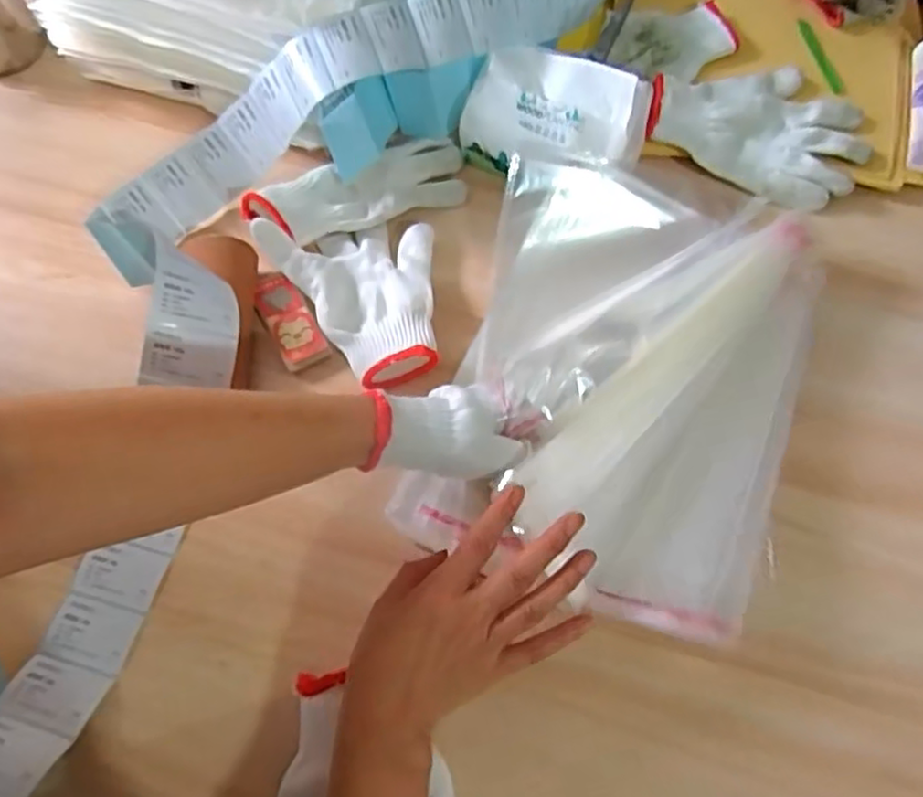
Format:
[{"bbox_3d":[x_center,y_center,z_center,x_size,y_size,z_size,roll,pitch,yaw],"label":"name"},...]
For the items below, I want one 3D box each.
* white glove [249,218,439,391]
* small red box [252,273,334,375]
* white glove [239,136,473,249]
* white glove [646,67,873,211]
[{"bbox_3d":[-0.075,-0.088,0.552,0.132,0.032,0.156,-21,66,-8],"label":"white glove"},{"bbox_3d":[-0.143,-0.066,0.569,0.036,0.011,0.094,-27,67,-10],"label":"small red box"},{"bbox_3d":[-0.087,-0.180,0.602,0.194,0.015,0.060,-19,92,-16],"label":"white glove"},{"bbox_3d":[0.275,-0.248,0.633,0.181,0.028,0.130,25,68,13],"label":"white glove"}]

